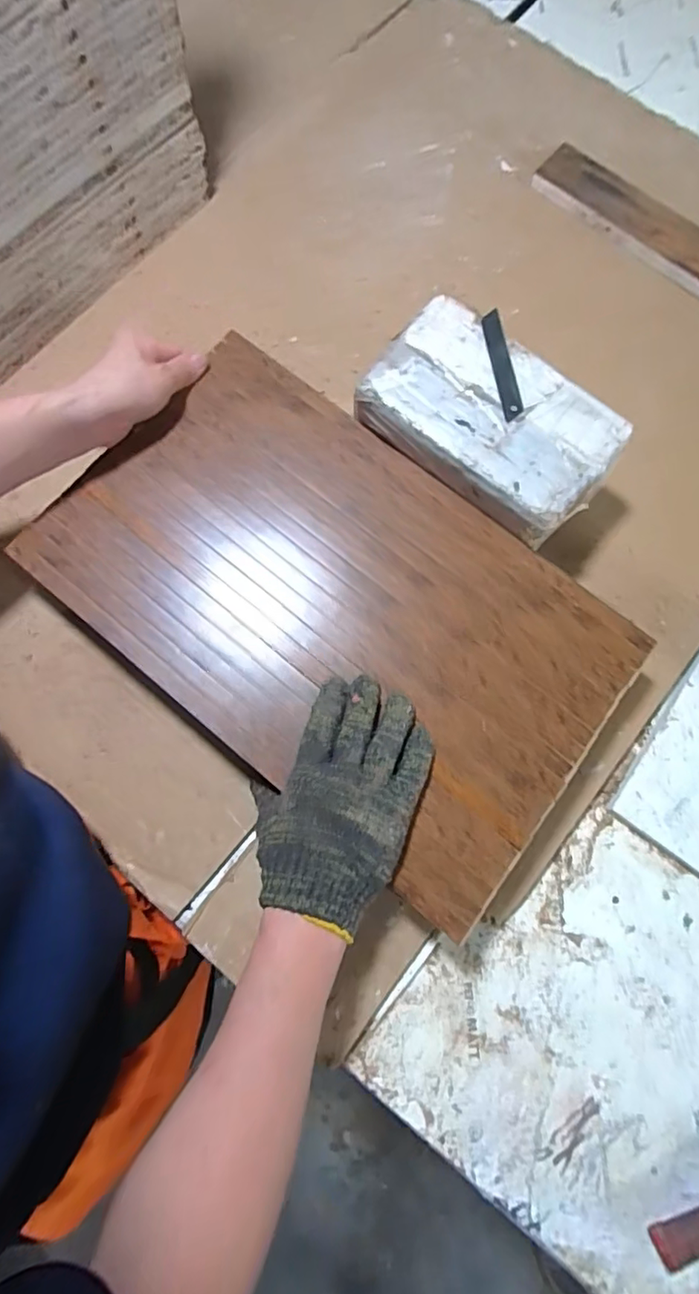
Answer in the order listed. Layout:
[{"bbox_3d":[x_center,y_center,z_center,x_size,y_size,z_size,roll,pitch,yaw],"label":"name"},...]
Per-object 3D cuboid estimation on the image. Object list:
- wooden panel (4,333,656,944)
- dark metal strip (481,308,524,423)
[{"bbox_3d":[-0.011,-0.034,0.442,0.453,0.015,0.271,39,80,8],"label":"wooden panel"},{"bbox_3d":[0.127,-0.232,0.455,0.016,0.007,0.094,-11,80,4],"label":"dark metal strip"}]

